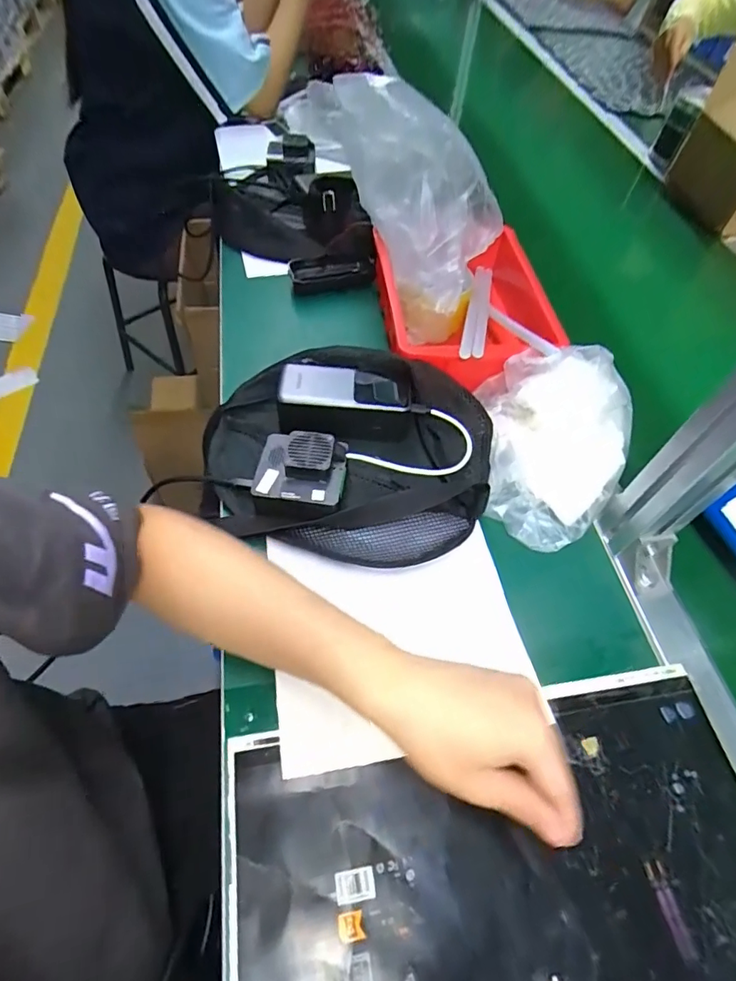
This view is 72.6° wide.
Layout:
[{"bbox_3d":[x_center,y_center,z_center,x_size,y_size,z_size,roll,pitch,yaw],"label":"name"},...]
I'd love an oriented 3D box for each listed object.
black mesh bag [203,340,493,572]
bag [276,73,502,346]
[{"bbox_3d":[-0.026,-0.042,0.477,0.278,0.061,0.208,11,56,3],"label":"black mesh bag"},{"bbox_3d":[0.046,-0.291,0.537,0.166,0.214,0.108,27,58,13],"label":"bag"}]

